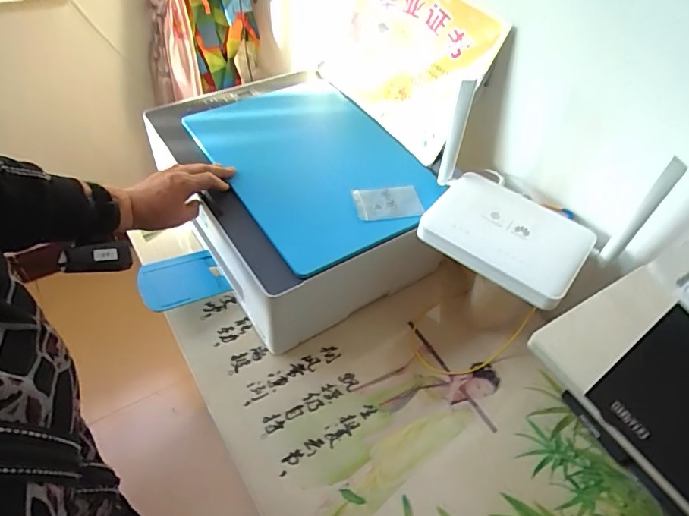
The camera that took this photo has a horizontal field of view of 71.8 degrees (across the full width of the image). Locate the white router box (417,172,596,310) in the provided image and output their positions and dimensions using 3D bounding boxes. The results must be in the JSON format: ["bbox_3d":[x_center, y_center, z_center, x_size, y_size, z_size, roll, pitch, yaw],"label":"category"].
[{"bbox_3d":[0.202,-0.033,0.597,0.188,0.030,0.136,33,54,20],"label":"white router box"}]

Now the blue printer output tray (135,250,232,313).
[{"bbox_3d":[-0.238,0.034,0.697,0.113,0.012,0.089,-18,54,-36],"label":"blue printer output tray"}]

